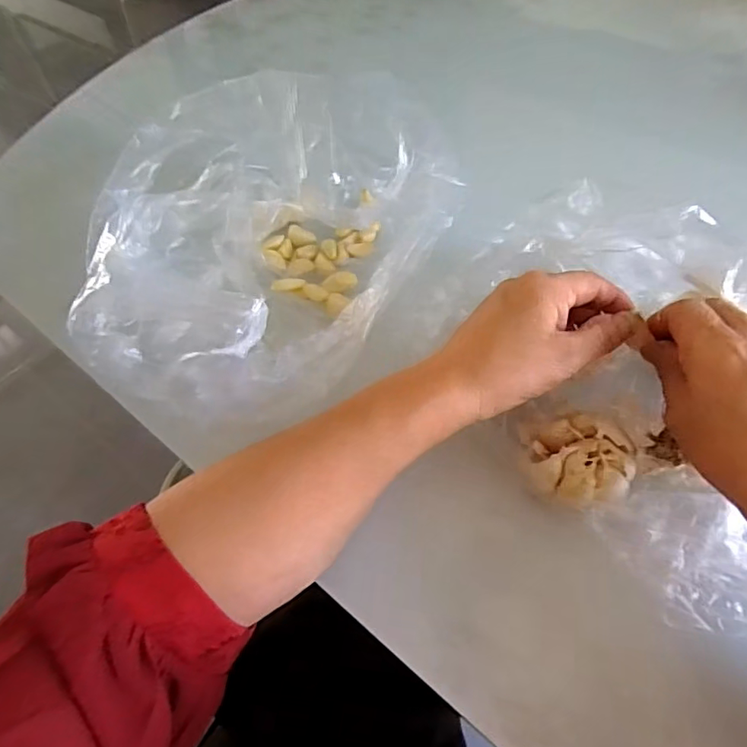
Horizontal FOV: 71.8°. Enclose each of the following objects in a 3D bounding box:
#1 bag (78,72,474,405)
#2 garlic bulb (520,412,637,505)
[{"bbox_3d":[-0.094,-0.090,0.342,0.227,0.113,0.228,-40,63,-21],"label":"bag"},{"bbox_3d":[0.114,0.046,0.287,0.050,0.029,0.054,-4,56,1],"label":"garlic bulb"}]

